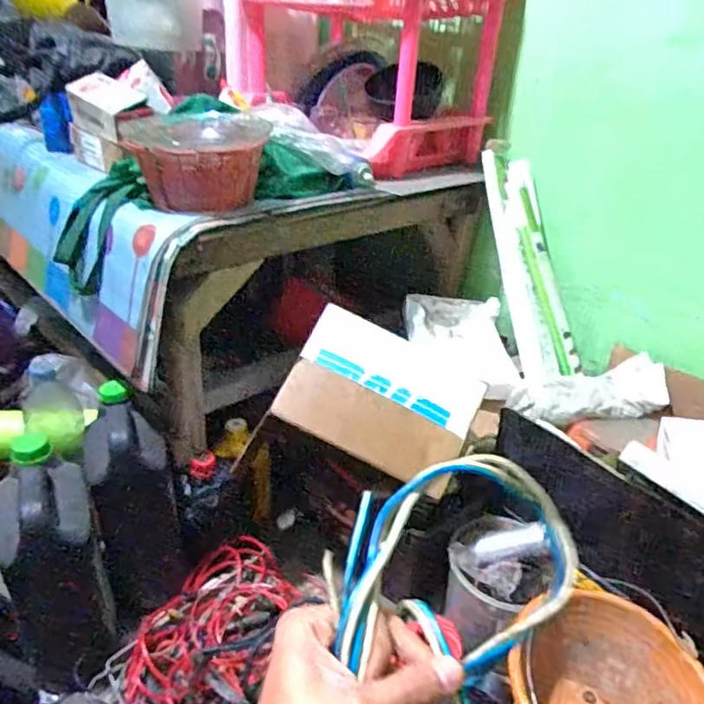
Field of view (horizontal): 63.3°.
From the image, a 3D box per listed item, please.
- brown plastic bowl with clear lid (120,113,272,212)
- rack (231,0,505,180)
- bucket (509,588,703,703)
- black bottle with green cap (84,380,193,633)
[{"bbox_3d":[-0.216,-0.275,0.834,0.175,0.104,0.183,3,30,-2],"label":"brown plastic bowl with clear lid"},{"bbox_3d":[0.013,-0.586,1.135,0.470,0.333,0.332,29,38,36],"label":"rack"},{"bbox_3d":[0.324,0.462,0.743,0.234,0.181,0.245,3,30,-2],"label":"bucket"},{"bbox_3d":[-0.334,0.229,0.886,0.114,0.350,0.113,-12,8,-25],"label":"black bottle with green cap"}]

